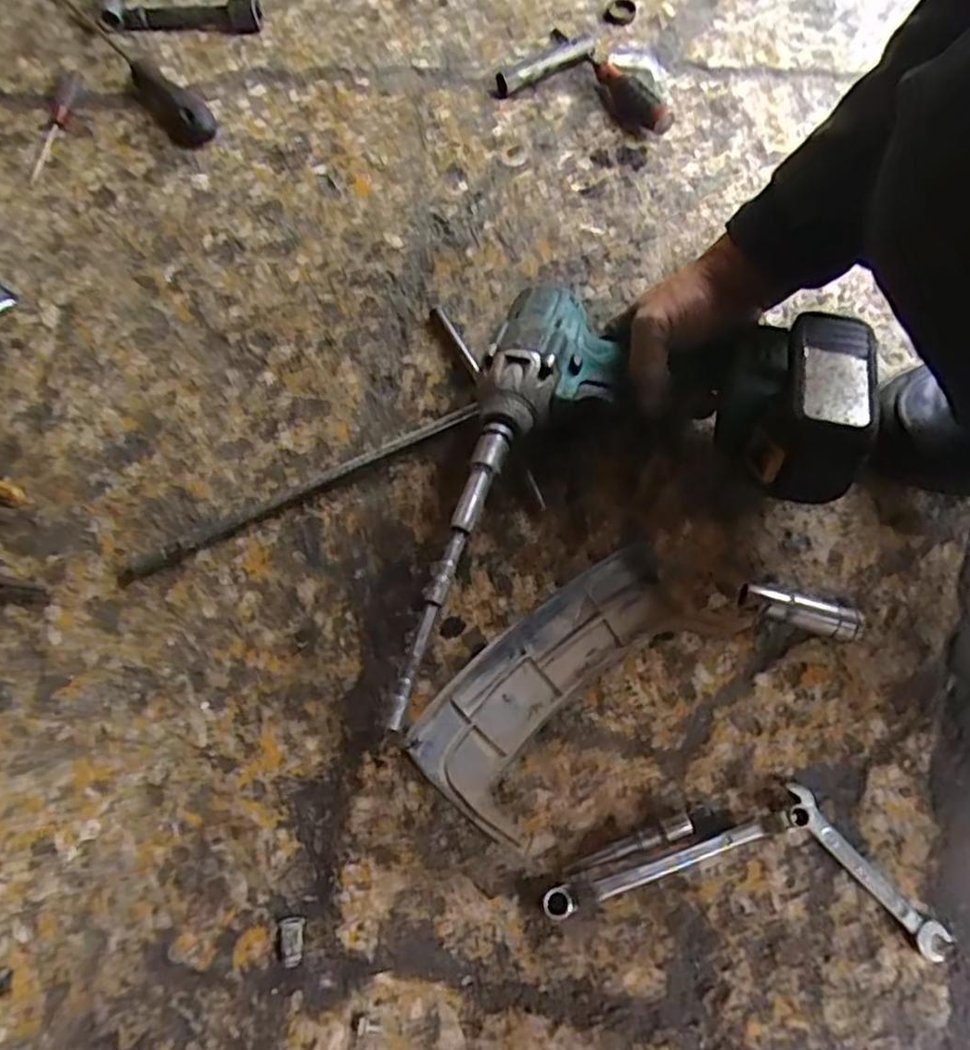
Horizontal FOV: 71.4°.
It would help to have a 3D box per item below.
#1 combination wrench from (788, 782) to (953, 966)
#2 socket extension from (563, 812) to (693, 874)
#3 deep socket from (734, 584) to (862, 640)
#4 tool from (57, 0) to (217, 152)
[{"bbox_3d":[0.227,0.205,0.405,0.018,0.004,0.115,-40,75,-13],"label":"combination wrench"},{"bbox_3d":[0.086,0.192,0.408,0.079,0.011,0.011,-17,71,-6],"label":"socket extension"},{"bbox_3d":[0.210,0.058,0.449,0.080,0.018,0.022,17,72,6],"label":"deep socket"},{"bbox_3d":[-0.351,-0.457,0.621,0.038,0.026,0.338,-38,75,-12],"label":"tool"}]

